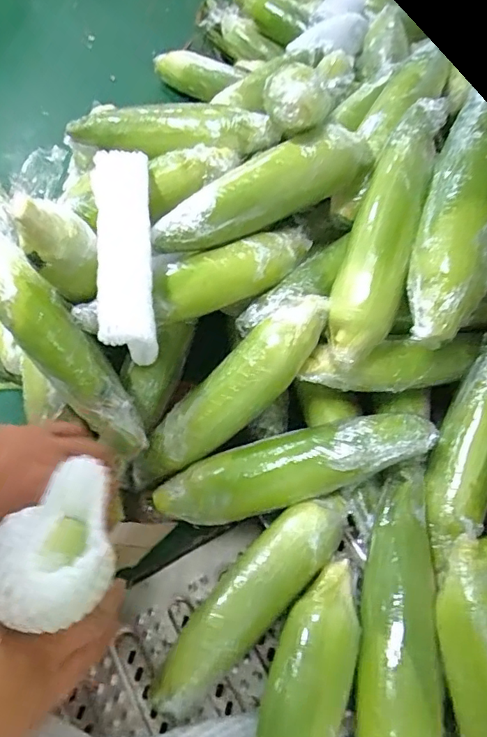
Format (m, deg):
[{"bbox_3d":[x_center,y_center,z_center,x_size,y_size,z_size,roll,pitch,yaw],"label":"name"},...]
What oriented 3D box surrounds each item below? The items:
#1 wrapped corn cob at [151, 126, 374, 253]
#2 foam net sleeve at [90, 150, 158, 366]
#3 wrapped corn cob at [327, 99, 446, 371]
[{"bbox_3d":[0.014,-0.155,0.462,0.197,0.050,0.052,-24,61,1],"label":"wrapped corn cob"},{"bbox_3d":[-0.101,-0.103,0.449,0.049,0.038,0.208,-8,58,-9],"label":"foam net sleeve"},{"bbox_3d":[0.118,-0.116,0.433,0.055,0.041,0.226,17,86,7],"label":"wrapped corn cob"}]

